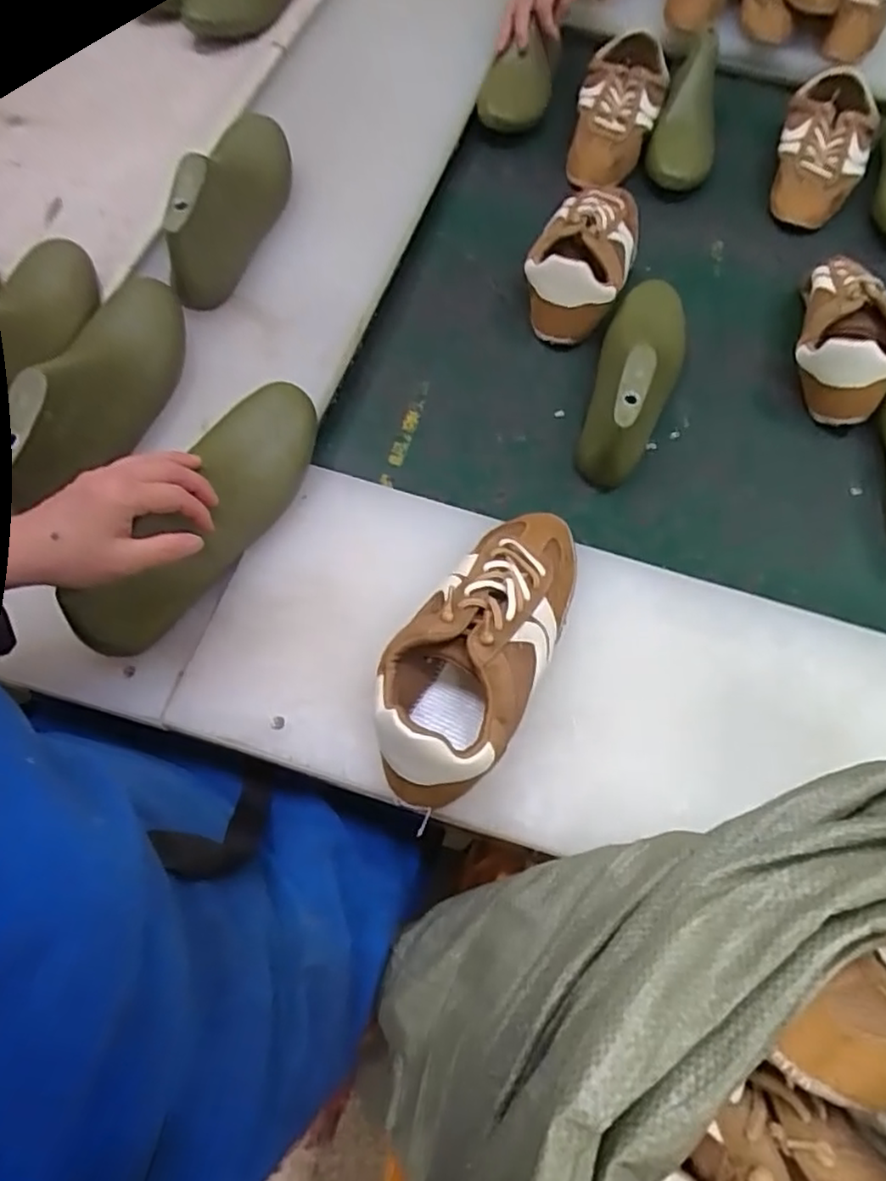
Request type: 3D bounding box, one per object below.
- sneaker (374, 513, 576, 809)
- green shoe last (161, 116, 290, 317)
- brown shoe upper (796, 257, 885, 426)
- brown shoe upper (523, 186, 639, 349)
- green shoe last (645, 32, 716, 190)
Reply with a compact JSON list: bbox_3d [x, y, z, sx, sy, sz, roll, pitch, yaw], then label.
[{"bbox_3d":[0.031,0.030,0.486,0.101,0.076,0.250,29,67,10],"label":"sneaker"},{"bbox_3d":[-0.201,-0.384,0.642,0.076,0.082,0.242,10,65,2],"label":"green shoe last"},{"bbox_3d":[0.416,-0.273,0.706,0.087,0.071,0.203,13,65,3],"label":"brown shoe upper"},{"bbox_3d":[0.152,-0.365,0.722,0.102,0.065,0.211,22,66,7],"label":"brown shoe upper"},{"bbox_3d":[0.303,-0.596,0.836,0.085,0.079,0.235,13,65,3],"label":"green shoe last"}]

